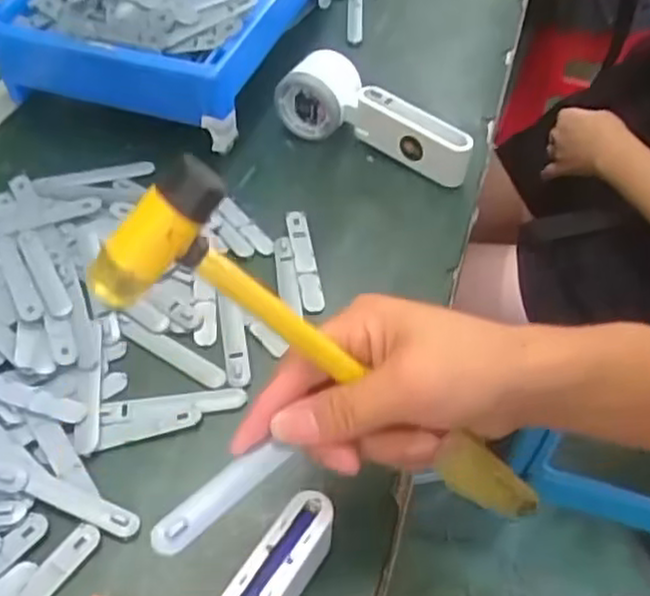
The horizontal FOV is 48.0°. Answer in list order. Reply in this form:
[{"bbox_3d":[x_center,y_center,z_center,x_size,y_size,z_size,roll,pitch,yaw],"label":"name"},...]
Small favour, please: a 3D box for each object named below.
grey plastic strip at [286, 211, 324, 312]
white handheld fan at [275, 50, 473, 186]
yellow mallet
[{"bbox_3d":[-0.015,-0.029,0.524,0.015,0.006,0.099,-7,50,-7],"label":"grey plastic strip"},{"bbox_3d":[0.044,-0.148,0.594,0.166,0.058,0.055,22,53,17],"label":"white handheld fan"},{"bbox_3d":[0.017,0.041,0.334,0.262,0.062,0.029,38,44,-27],"label":"yellow mallet"}]

